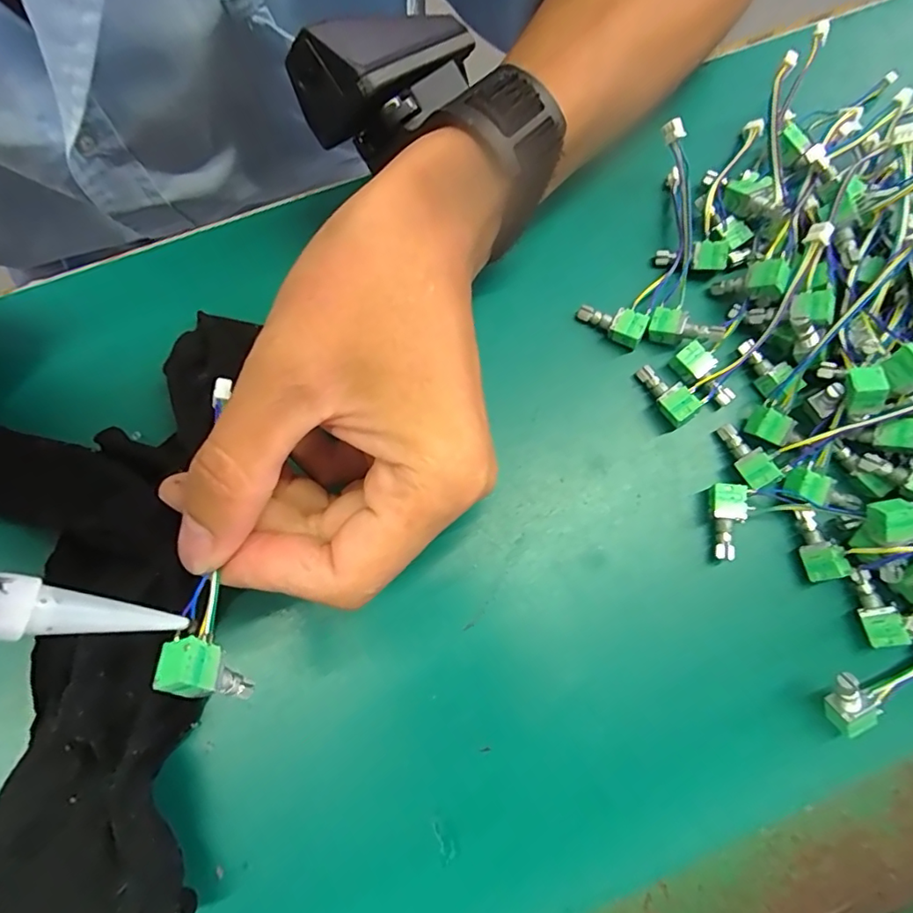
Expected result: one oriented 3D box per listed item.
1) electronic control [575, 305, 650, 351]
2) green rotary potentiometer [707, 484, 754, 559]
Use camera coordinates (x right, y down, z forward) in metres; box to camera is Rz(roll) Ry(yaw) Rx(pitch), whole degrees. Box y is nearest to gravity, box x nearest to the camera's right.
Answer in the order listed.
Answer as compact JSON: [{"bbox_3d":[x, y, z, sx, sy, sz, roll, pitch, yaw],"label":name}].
[{"bbox_3d":[0.066,-0.057,0.226,0.029,0.012,0.013,27,79,22],"label":"electronic control"},{"bbox_3d":[0.102,0.024,0.202,0.014,0.011,0.029,16,76,4],"label":"green rotary potentiometer"}]

